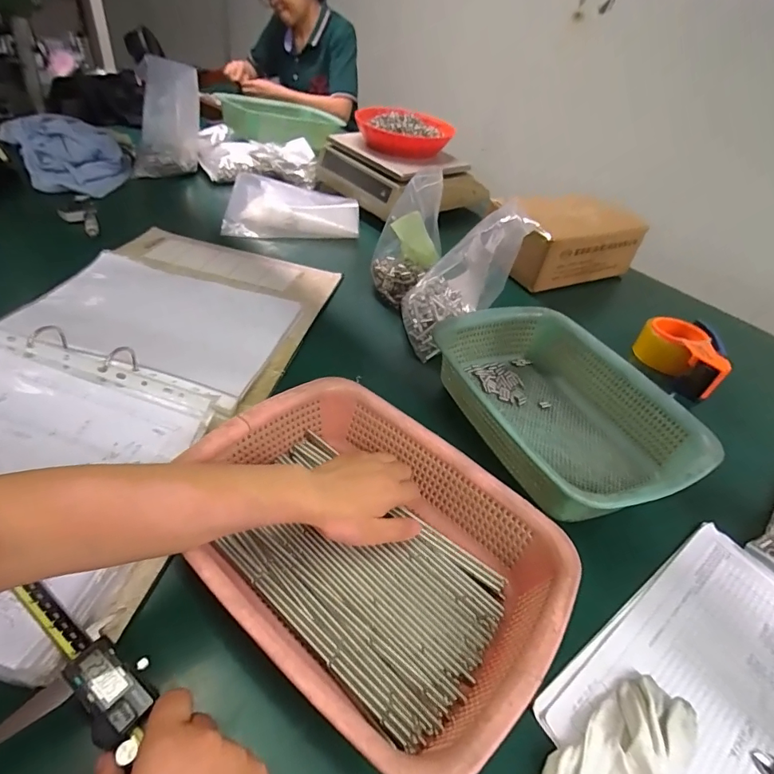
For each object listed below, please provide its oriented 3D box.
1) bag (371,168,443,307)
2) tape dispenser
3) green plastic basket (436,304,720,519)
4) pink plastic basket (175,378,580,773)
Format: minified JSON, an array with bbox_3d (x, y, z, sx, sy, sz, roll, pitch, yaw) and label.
[{"bbox_3d":[0.032,-0.237,0.726,0.094,0.207,0.090,33,29,22],"label":"bag"},{"bbox_3d":[0.457,-0.045,0.700,0.079,0.069,0.146,-4,42,-13],"label":"tape dispenser"},{"bbox_3d":[0.198,0.026,0.548,0.214,0.090,0.305,-18,46,-26],"label":"green plastic basket"},{"bbox_3d":[-0.016,0.125,0.377,0.296,0.086,0.220,34,52,23],"label":"pink plastic basket"}]

